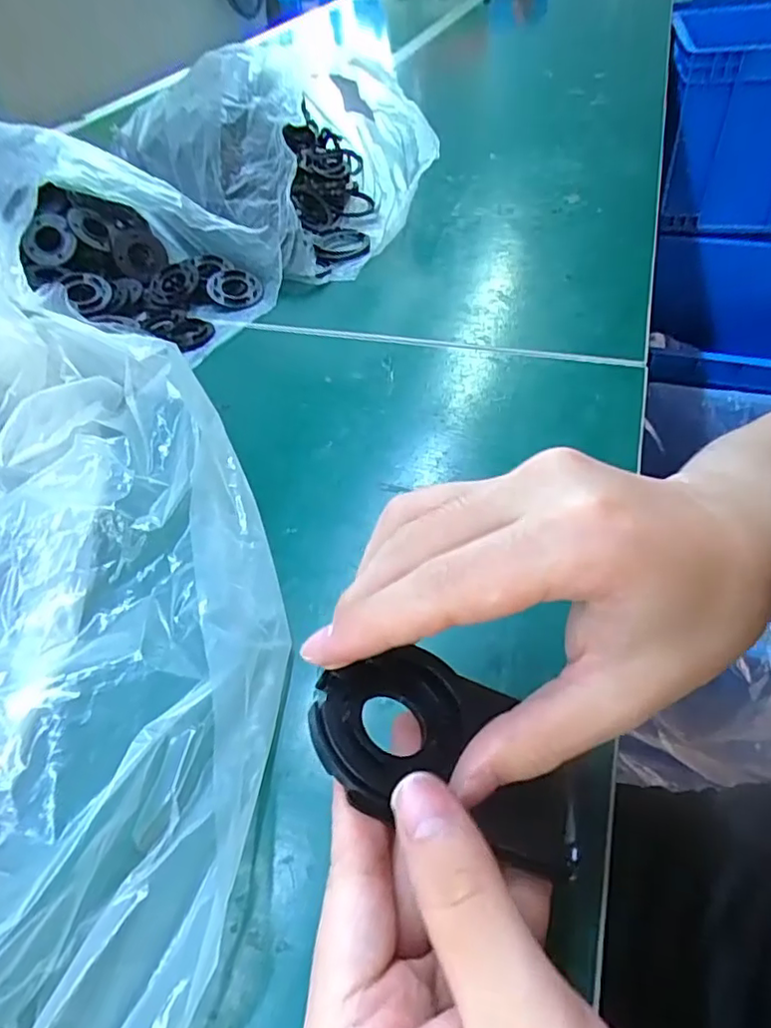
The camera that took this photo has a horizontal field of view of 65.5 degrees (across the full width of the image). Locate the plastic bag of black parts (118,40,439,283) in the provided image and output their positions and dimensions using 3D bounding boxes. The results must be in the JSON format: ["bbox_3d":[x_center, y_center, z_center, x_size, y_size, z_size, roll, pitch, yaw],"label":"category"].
[{"bbox_3d":[-0.108,-0.329,0.547,0.196,0.137,0.276,-36,52,-23],"label":"plastic bag of black parts"}]

